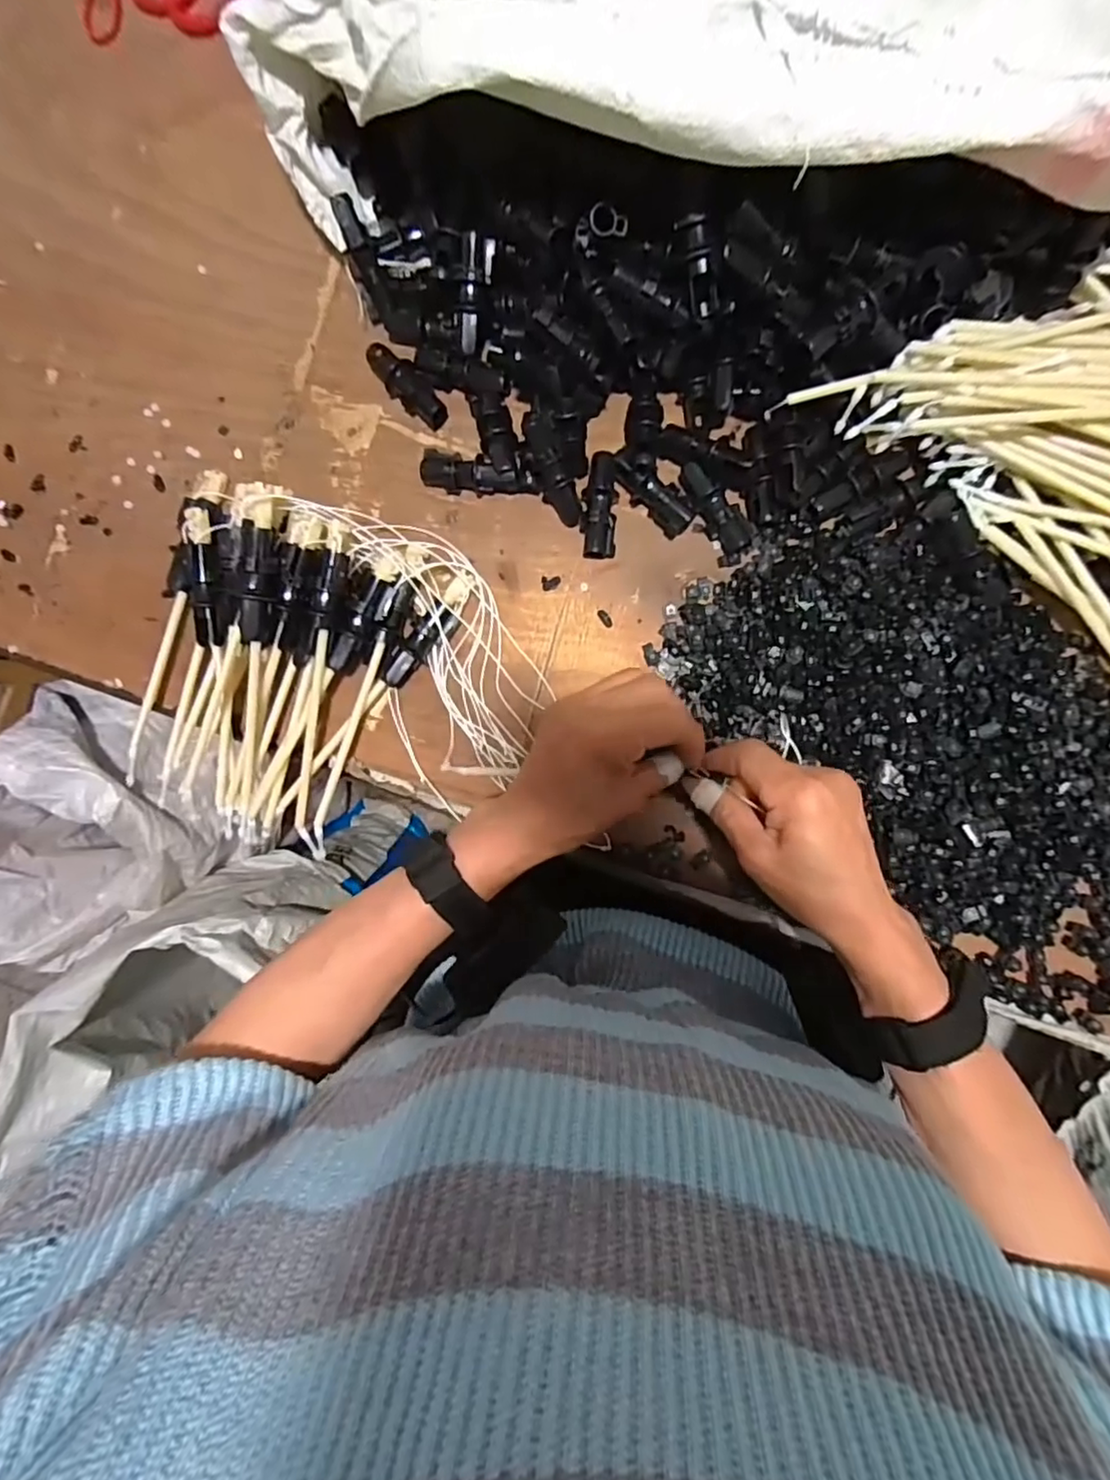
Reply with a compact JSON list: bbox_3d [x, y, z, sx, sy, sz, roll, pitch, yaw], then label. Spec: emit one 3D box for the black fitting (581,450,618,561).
[{"bbox_3d":[0.030,-0.157,0.420,0.023,0.019,0.067,5,90,5],"label":"black fitting"}]

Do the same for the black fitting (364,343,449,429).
[{"bbox_3d":[-0.104,-0.249,0.435,0.025,0.019,0.067,-39,86,4],"label":"black fitting"}]

